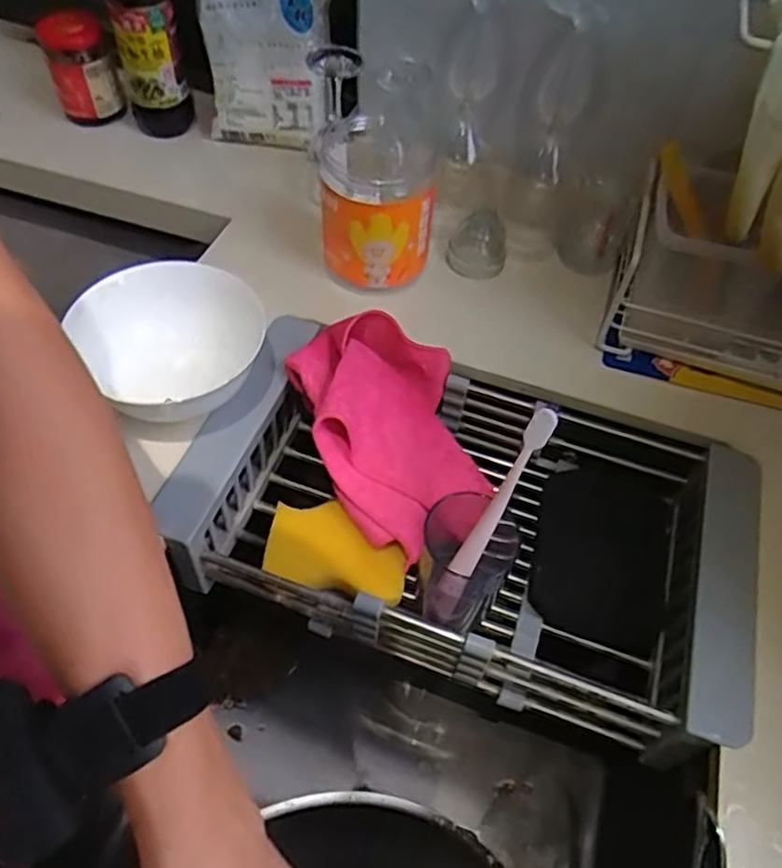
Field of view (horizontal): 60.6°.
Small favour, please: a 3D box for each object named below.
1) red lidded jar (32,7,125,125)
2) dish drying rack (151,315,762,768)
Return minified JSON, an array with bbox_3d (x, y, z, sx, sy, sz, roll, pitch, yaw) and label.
[{"bbox_3d":[-0.338,-0.396,0.738,0.068,0.105,0.069,2,54,-2],"label":"red lidded jar"},{"bbox_3d":[0.061,0.063,0.520,0.399,0.096,0.225,19,55,10],"label":"dish drying rack"}]

